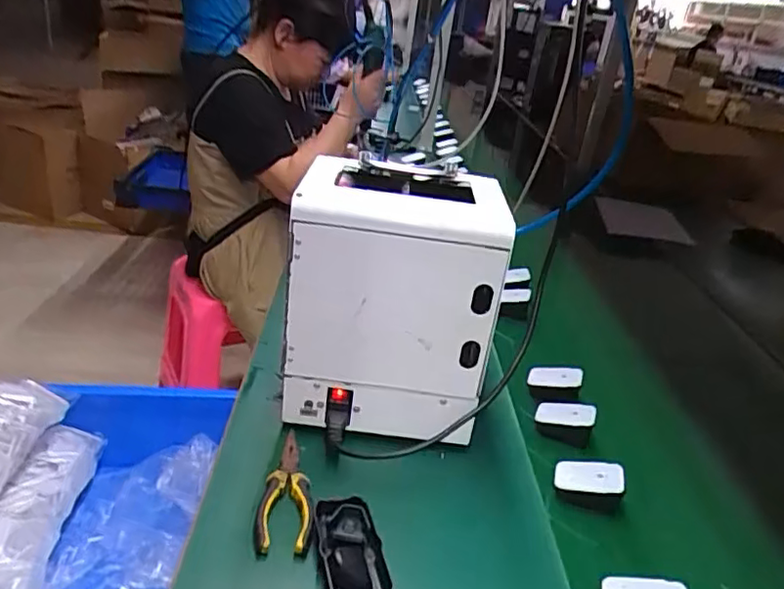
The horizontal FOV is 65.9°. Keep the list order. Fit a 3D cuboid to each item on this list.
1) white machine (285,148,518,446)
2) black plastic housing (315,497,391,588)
[{"bbox_3d":[-0.003,0.014,0.662,0.209,0.266,0.144,7,27,-2],"label":"white machine"},{"bbox_3d":[-0.036,0.222,0.522,0.051,0.023,0.110,-1,28,-18],"label":"black plastic housing"}]

